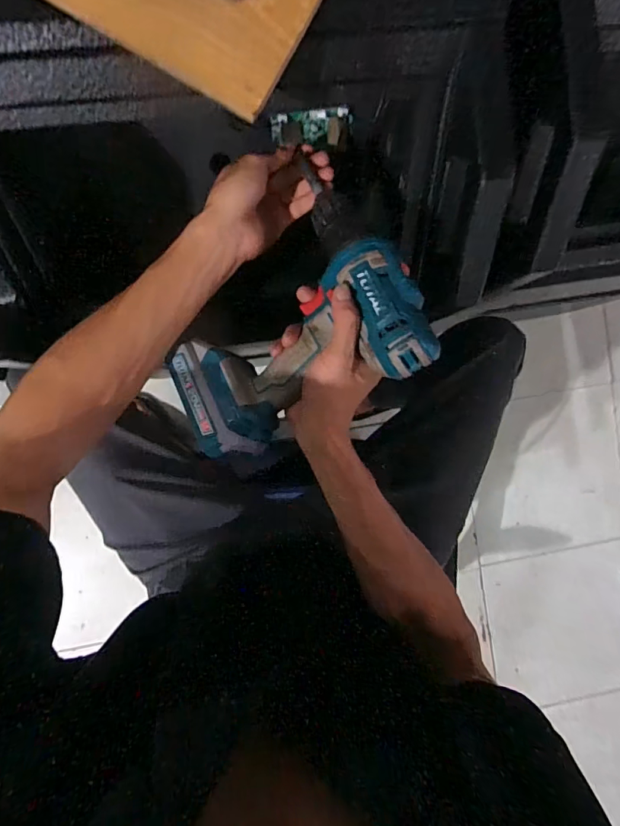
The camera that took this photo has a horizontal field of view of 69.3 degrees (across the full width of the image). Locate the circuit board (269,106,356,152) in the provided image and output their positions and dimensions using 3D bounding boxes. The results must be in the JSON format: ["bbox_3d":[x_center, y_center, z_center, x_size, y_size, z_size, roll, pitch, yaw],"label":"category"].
[{"bbox_3d":[0.003,-0.302,0.481,0.085,0.009,0.038,-9,128,-5],"label":"circuit board"}]

